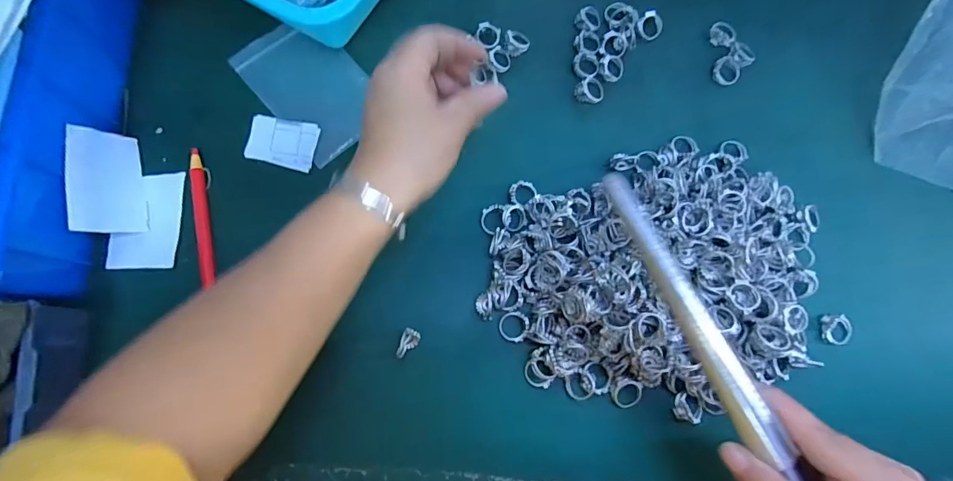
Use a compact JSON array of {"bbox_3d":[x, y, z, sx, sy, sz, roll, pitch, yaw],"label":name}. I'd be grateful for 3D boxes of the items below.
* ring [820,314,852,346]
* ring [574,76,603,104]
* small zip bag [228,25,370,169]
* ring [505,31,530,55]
[{"bbox_3d":[0.279,0.069,0.342,0.025,0.006,0.023,0,77,-1],"label":"ring"},{"bbox_3d":[0.097,-0.129,0.375,0.025,0.008,0.023,0,77,-1],"label":"ring"},{"bbox_3d":[-0.133,-0.125,0.359,0.077,0.005,0.119,-41,83,-10],"label":"small zip bag"},{"bbox_3d":[0.035,-0.169,0.378,0.020,0.010,0.023,9,77,1],"label":"ring"}]

